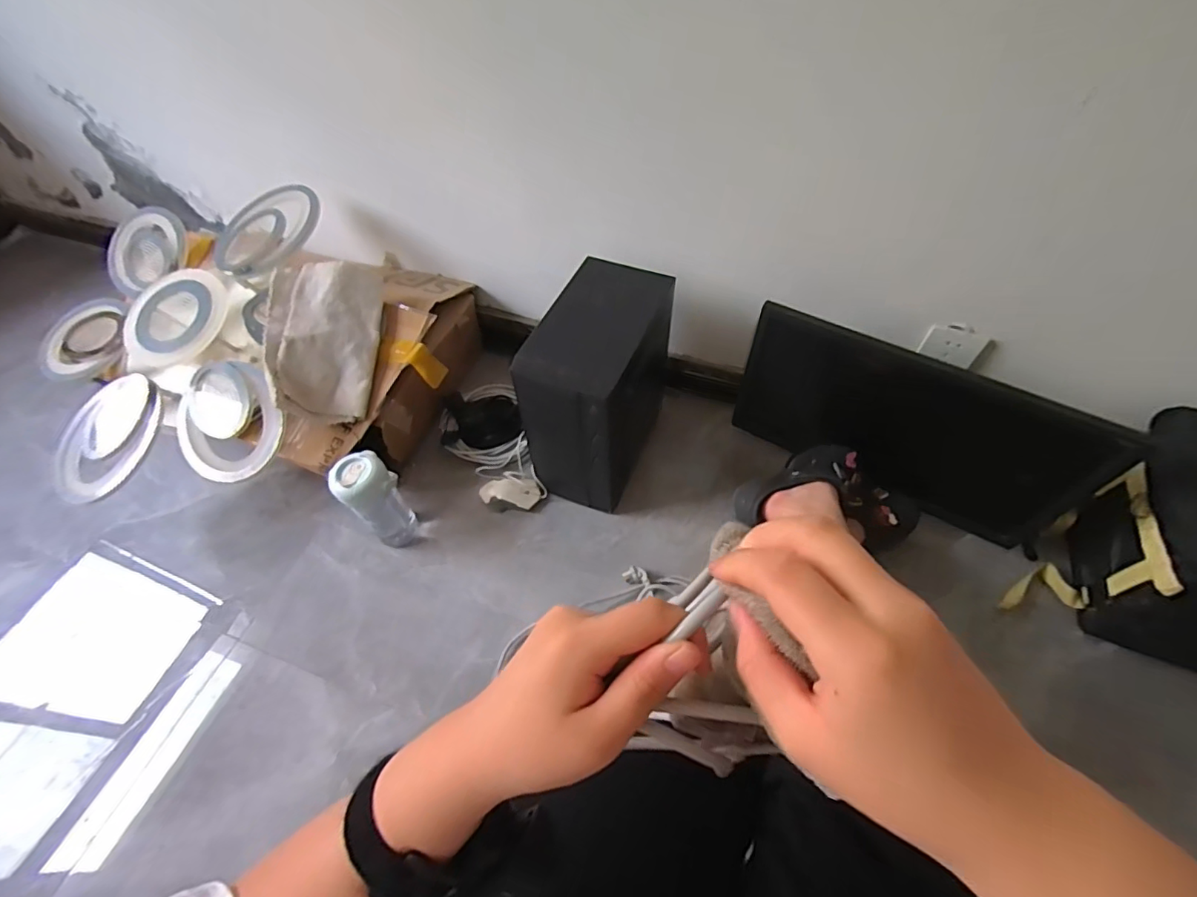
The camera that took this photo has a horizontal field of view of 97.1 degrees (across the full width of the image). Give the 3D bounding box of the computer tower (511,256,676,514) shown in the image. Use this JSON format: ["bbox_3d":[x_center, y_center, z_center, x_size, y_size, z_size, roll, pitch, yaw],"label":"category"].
[{"bbox_3d":[0.004,-0.108,0.963,0.168,0.328,0.303,19,58,15],"label":"computer tower"}]

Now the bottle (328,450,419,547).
[{"bbox_3d":[-0.391,0.097,0.942,0.089,0.211,0.069,-35,61,-21],"label":"bottle"}]

